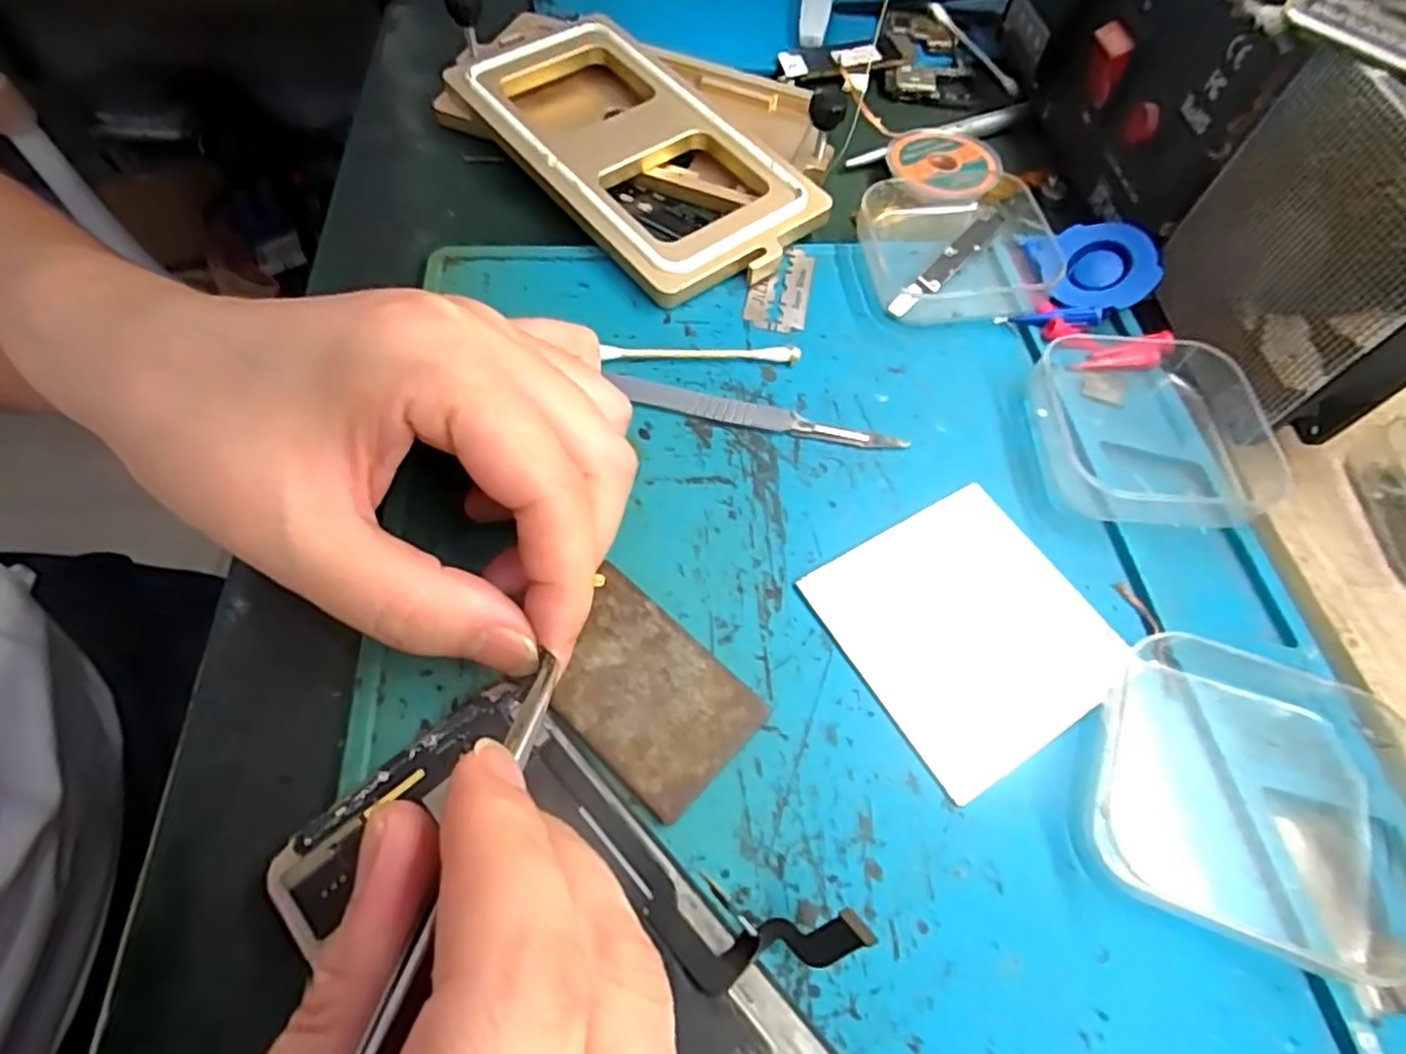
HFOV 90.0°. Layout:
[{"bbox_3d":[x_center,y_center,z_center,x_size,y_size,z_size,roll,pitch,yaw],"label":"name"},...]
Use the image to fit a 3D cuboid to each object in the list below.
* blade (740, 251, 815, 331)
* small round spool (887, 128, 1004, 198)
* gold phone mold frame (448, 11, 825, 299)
[{"bbox_3d":[0.027,-0.085,0.251,0.021,0.004,0.039,13,64,2],"label":"blade"},{"bbox_3d":[0.097,-0.146,0.283,0.041,0.006,0.040,1,59,-2],"label":"small round spool"},{"bbox_3d":[-0.031,-0.152,0.276,0.077,0.022,0.166,-34,67,-21],"label":"gold phone mold frame"}]

